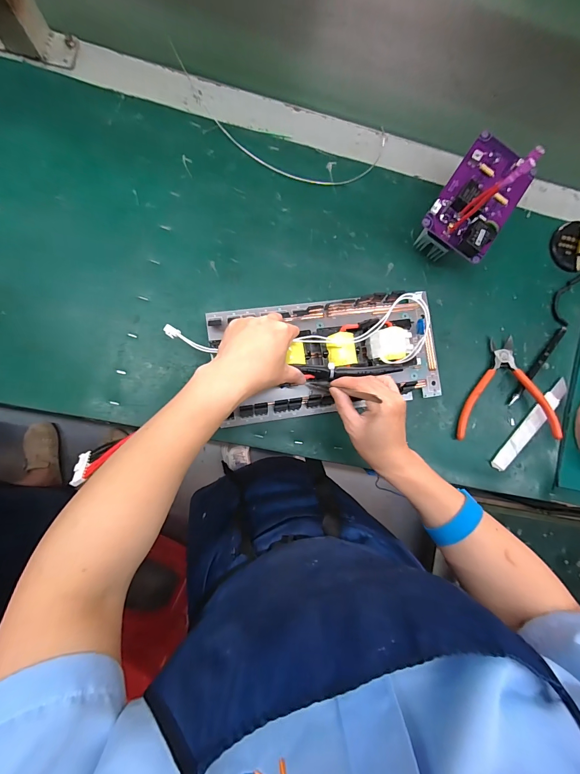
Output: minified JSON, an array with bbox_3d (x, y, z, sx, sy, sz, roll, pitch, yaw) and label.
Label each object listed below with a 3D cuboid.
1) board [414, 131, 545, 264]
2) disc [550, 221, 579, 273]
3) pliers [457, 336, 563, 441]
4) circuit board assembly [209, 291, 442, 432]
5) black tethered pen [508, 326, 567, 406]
[{"bbox_3d":[0.222,-0.223,0.412,0.084,0.082,0.149,34,84,-4],"label":"board"},{"bbox_3d":[0.400,-0.196,0.462,0.060,0.010,0.067,-12,93,10],"label":"disc"},{"bbox_3d":[0.282,0.002,0.437,0.126,0.028,0.130,-3,88,-7],"label":"pliers"},{"bbox_3d":[0.052,-0.039,0.395,0.287,0.066,0.141,-7,89,-7],"label":"circuit board assembly"},{"bbox_3d":[0.342,-0.030,0.456,0.013,0.007,0.134,39,84,-4],"label":"black tethered pen"}]

